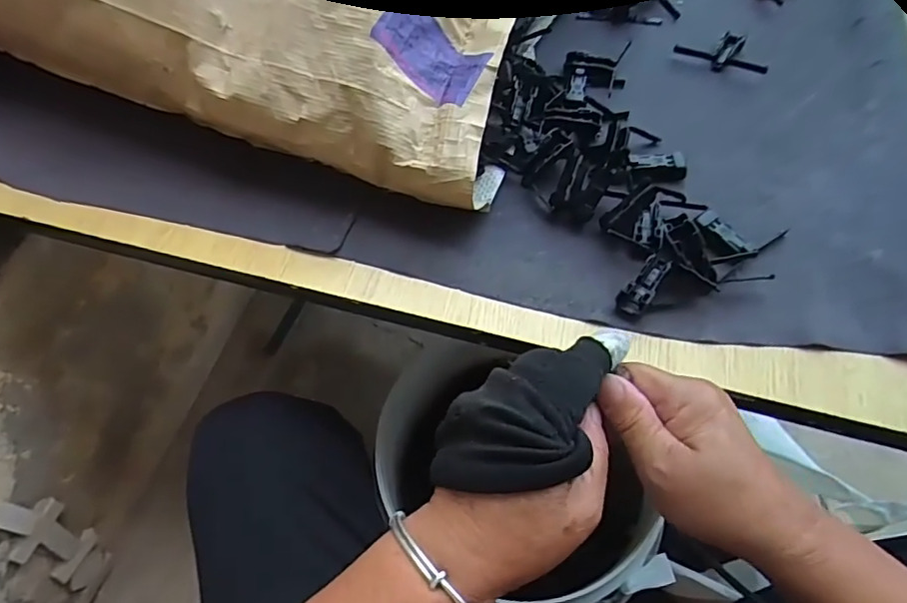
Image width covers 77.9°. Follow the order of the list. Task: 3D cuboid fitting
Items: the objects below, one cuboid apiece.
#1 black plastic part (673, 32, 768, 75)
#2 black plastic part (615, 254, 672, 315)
[{"bbox_3d":[0.261,-0.241,0.538,0.084,0.019,0.052,27,66,18],"label":"black plastic part"},{"bbox_3d":[0.133,-0.011,0.392,0.019,0.017,0.047,37,69,22],"label":"black plastic part"}]

